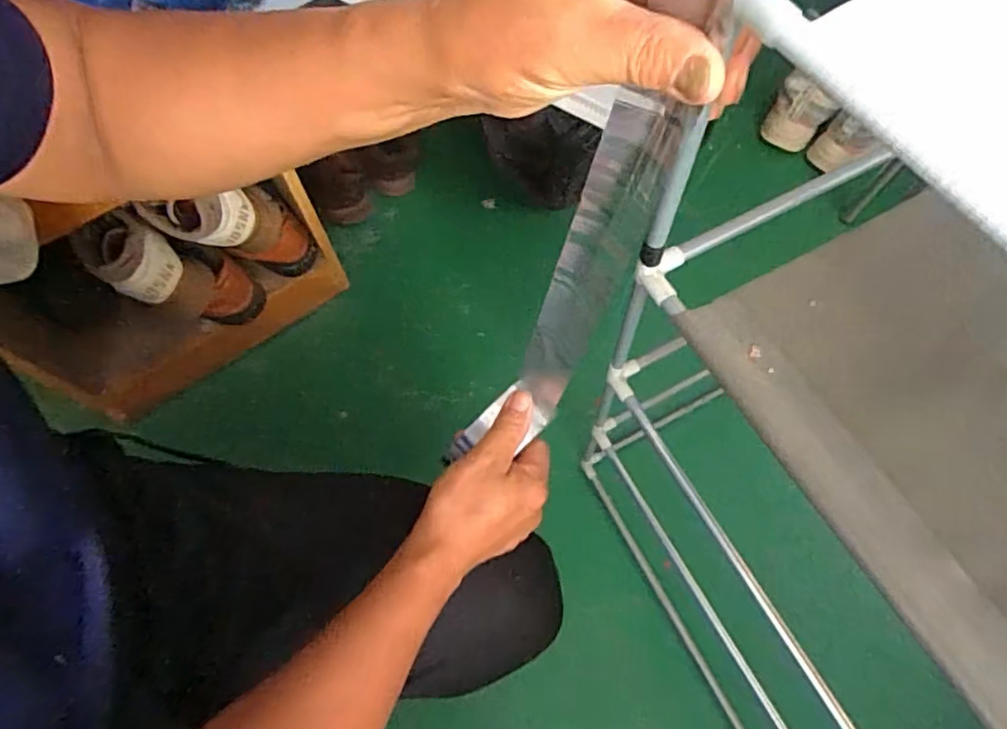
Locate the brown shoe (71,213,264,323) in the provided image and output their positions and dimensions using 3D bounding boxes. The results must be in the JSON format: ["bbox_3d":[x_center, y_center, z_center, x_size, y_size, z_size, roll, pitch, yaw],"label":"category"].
[{"bbox_3d":[-0.412,-0.117,0.766,0.084,0.226,0.084,-23,62,27],"label":"brown shoe"}]

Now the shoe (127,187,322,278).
[{"bbox_3d":[-0.343,-0.180,0.779,0.098,0.228,0.080,-38,64,26],"label":"shoe"}]

